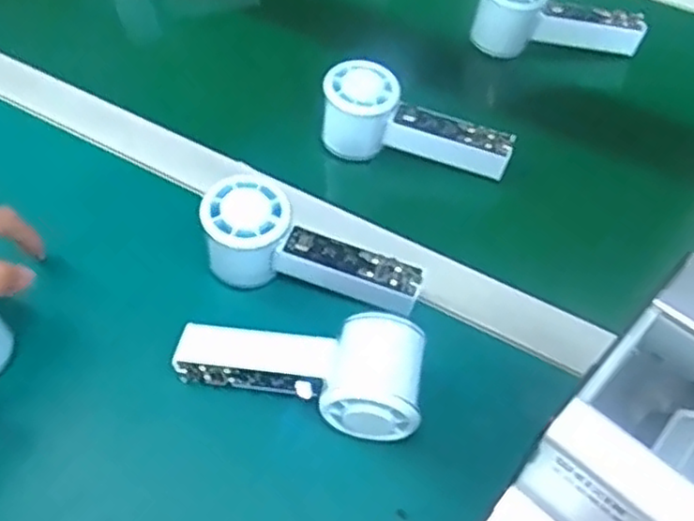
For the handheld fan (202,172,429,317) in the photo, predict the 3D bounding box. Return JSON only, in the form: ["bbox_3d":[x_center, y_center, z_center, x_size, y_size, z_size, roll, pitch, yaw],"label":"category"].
[{"bbox_3d":[-0.029,0.002,0.476,0.151,0.064,0.055,25,56,-3],"label":"handheld fan"}]

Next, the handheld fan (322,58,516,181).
[{"bbox_3d":[0.056,-0.109,0.550,0.144,0.062,0.047,10,55,5],"label":"handheld fan"}]

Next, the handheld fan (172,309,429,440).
[{"bbox_3d":[-0.031,0.072,0.432,0.147,0.066,0.065,7,54,2],"label":"handheld fan"}]

